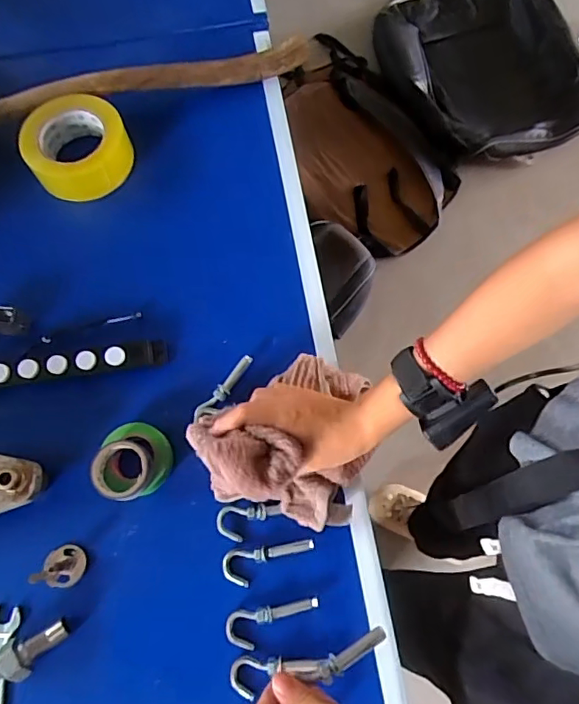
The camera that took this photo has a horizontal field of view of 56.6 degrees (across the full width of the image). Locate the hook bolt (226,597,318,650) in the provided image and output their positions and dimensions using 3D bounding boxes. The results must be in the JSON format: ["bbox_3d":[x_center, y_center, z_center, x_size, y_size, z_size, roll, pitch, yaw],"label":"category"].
[{"bbox_3d":[-0.015,0.246,0.486,0.084,0.008,0.031,-8,70,-3],"label":"hook bolt"}]

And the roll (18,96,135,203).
[{"bbox_3d":[-0.254,-0.248,0.649,0.120,0.057,0.119,0,70,1],"label":"roll"}]

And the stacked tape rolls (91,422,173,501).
[{"bbox_3d":[-0.156,0.105,0.527,0.073,0.039,0.077,0,70,0],"label":"stacked tape rolls"}]

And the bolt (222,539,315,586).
[{"bbox_3d":[-0.019,0.199,0.508,0.086,0.009,0.032,-7,70,-3],"label":"bolt"}]

